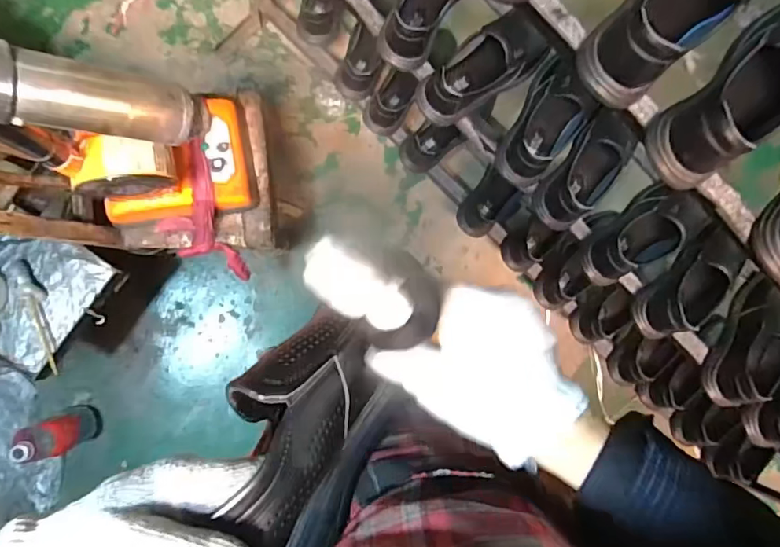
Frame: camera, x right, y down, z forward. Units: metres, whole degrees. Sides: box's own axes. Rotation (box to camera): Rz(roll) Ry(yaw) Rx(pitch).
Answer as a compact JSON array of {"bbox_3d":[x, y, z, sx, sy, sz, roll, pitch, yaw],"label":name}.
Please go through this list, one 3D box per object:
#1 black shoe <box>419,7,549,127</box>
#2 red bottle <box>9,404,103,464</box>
[{"bbox_3d":[0.154,-0.335,0.813,0.239,0.084,0.096,-34,92,-9],"label":"black shoe"},{"bbox_3d":[-0.654,0.317,0.997,0.068,0.204,0.087,-27,91,-9],"label":"red bottle"}]

